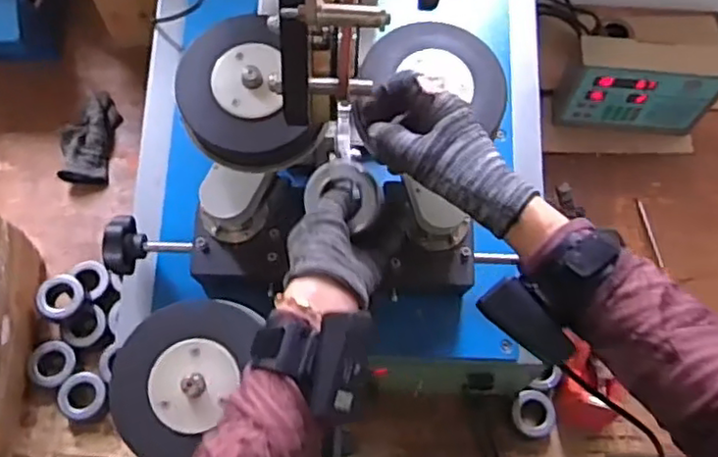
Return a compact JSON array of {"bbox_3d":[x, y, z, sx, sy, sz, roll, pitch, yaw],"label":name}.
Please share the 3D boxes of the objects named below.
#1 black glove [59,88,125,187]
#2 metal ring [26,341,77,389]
[{"bbox_3d":[-0.420,-0.143,1.015,0.080,0.047,0.151,4,66,-1],"label":"black glove"},{"bbox_3d":[-0.406,0.179,0.866,0.060,0.023,0.063,-8,67,-6],"label":"metal ring"}]

